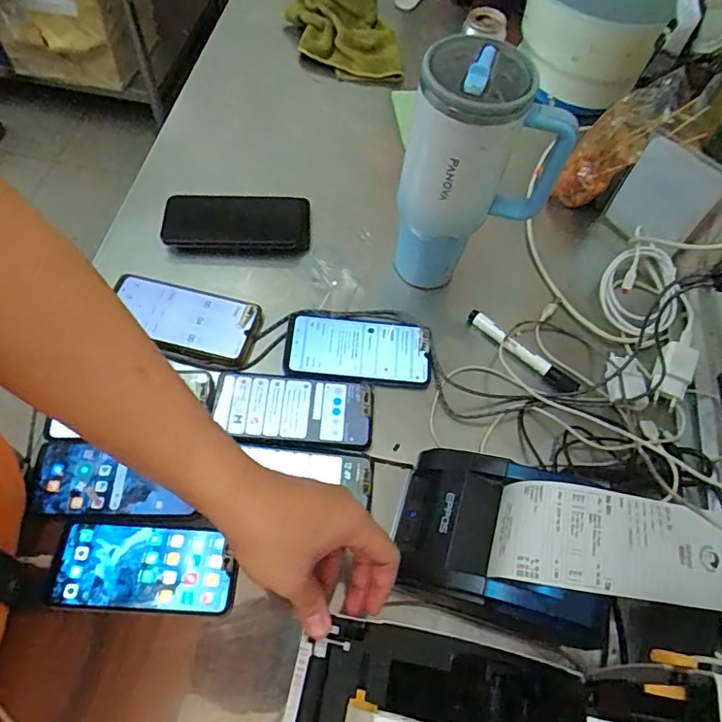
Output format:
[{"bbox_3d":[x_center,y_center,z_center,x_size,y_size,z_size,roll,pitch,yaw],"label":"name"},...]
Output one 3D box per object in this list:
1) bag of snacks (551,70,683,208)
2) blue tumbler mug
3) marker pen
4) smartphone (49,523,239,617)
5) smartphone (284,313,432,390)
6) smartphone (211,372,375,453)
[{"bbox_3d":[0.303,-0.261,0.653,0.033,0.180,0.065,1,60,-26],"label":"bag of snacks"},{"bbox_3d":[0.107,-0.169,0.547,0.140,0.251,0.092,28,64,12],"label":"blue tumbler mug"},{"bbox_3d":[0.181,-0.012,0.611,0.142,0.016,0.019,39,66,17],"label":"marker pen"},{"bbox_3d":[-0.196,0.189,0.494,0.161,0.012,0.072,5,61,0],"label":"smartphone"},{"bbox_3d":[-0.003,-0.012,0.601,0.158,0.009,0.076,5,61,0],"label":"smartphone"},{"bbox_3d":[-0.070,0.053,0.567,0.162,0.011,0.071,5,61,0],"label":"smartphone"}]

